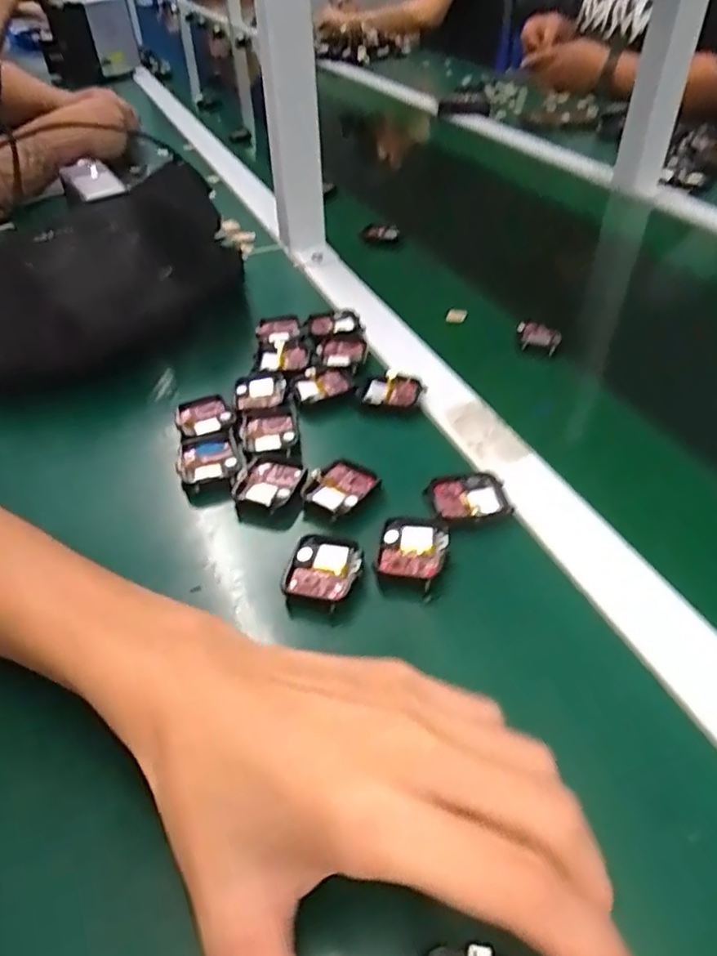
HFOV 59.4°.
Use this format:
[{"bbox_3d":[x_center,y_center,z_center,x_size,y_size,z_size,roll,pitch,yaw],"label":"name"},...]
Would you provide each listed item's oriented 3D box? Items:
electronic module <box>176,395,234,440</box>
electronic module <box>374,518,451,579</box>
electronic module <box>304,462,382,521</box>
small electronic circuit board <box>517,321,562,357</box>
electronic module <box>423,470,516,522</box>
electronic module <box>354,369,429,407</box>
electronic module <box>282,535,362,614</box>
[{"bbox_3d":[-0.107,-0.042,0.434,0.036,0.009,0.038,-15,44,-15],"label":"electronic module"},{"bbox_3d":[0.029,0.036,0.338,0.035,0.007,0.039,10,43,12],"label":"electronic module"},{"bbox_3d":[-0.011,0.006,0.377,0.036,0.007,0.038,29,50,30],"label":"electronic module"},{"bbox_3d":[0.145,-0.114,0.510,0.036,0.013,0.028,18,45,21],"label":"small electronic circuit board"},{"bbox_3d":[0.065,0.012,0.368,0.045,0.007,0.035,-8,42,-7],"label":"electronic module"},{"bbox_3d":[0.024,-0.064,0.452,0.047,0.010,0.031,4,42,6],"label":"electronic module"},{"bbox_3d":[-0.018,0.049,0.333,0.038,0.011,0.040,9,43,11],"label":"electronic module"}]

